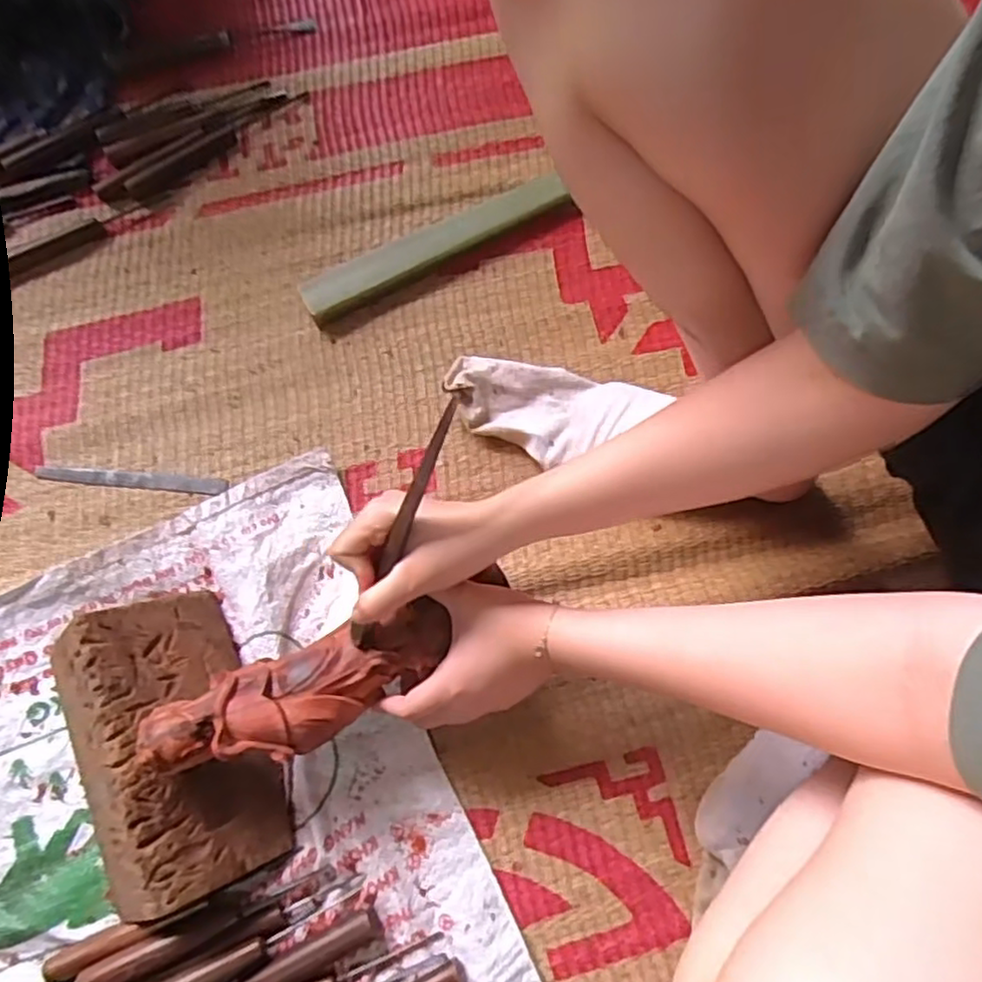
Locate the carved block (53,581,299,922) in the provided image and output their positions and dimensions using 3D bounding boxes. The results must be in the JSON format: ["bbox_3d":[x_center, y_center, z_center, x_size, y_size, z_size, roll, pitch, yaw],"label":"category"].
[{"bbox_3d":[-0.240,0.185,0.496,0.133,0.067,0.210,-20,76,-5],"label":"carved block"}]

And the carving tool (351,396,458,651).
[{"bbox_3d":[-0.055,0.028,0.426,0.013,0.012,0.196,28,120,8],"label":"carving tool"}]

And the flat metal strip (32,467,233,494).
[{"bbox_3d":[-0.307,-0.011,0.590,0.161,0.008,0.015,6,75,2],"label":"flat metal strip"}]

